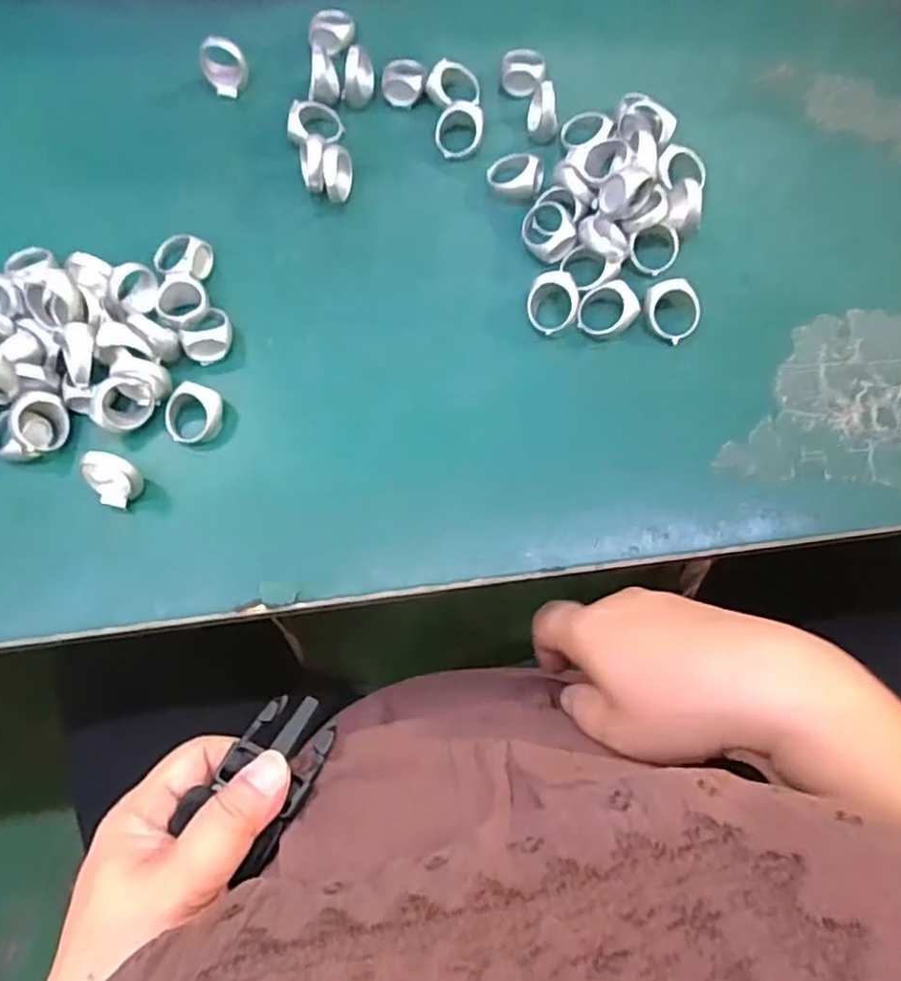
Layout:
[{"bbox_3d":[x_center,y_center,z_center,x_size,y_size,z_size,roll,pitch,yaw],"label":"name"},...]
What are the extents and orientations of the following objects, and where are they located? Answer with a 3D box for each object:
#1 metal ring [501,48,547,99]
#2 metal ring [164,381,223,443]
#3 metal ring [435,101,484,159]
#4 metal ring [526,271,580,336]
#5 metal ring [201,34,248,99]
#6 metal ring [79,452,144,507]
[{"bbox_3d":[0.039,-0.224,0.362,0.023,0.015,0.023,0,75,1],"label":"metal ring"},{"bbox_3d":[-0.117,-0.035,0.309,0.025,0.014,0.024,0,75,1],"label":"metal ring"},{"bbox_3d":[0.004,-0.185,0.349,0.024,0.013,0.025,0,75,1],"label":"metal ring"},{"bbox_3d":[0.048,-0.087,0.318,0.023,0.016,0.025,0,75,1],"label":"metal ring"},{"bbox_3d":[-0.120,-0.227,0.363,0.023,0.029,0.013,-9,47,6],"label":"metal ring"},{"bbox_3d":[-0.148,-0.005,0.296,0.021,0.023,0.020,0,75,1],"label":"metal ring"}]

